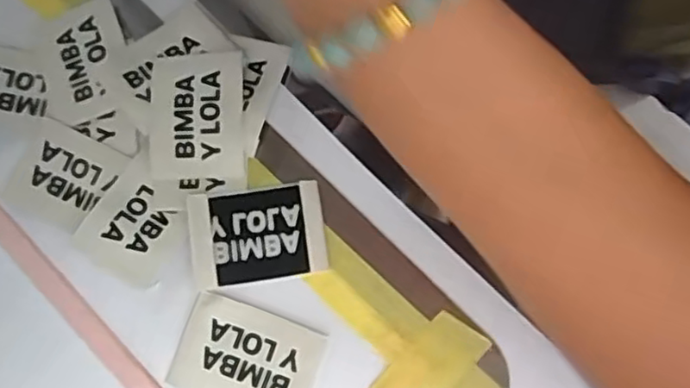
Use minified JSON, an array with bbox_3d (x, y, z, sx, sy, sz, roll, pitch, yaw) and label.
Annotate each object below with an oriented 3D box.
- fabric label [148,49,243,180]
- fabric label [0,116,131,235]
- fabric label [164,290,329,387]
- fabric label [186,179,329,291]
[{"bbox_3d":[-0.066,-0.036,0.289,0.041,0.008,0.058,-2,76,1],"label":"fabric label"},{"bbox_3d":[-0.125,-0.008,0.288,0.045,0.004,0.041,25,78,7],"label":"fabric label"},{"bbox_3d":[-0.041,0.068,0.267,0.057,0.004,0.040,19,77,6],"label":"fabric label"},{"bbox_3d":[-0.037,0.017,0.279,0.056,0.007,0.040,-9,79,-6],"label":"fabric label"}]

